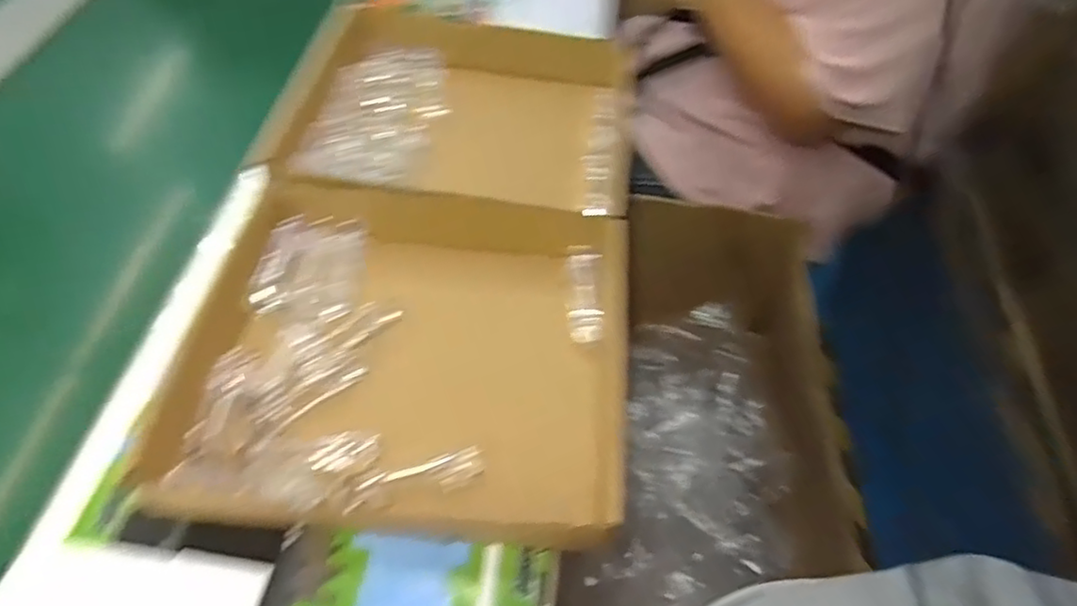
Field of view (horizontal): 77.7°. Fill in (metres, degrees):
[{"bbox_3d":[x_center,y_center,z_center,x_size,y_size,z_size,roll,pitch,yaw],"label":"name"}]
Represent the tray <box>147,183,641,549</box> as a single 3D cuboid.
[{"bbox_3d":[-0.089,0.021,0.514,0.307,0.050,0.295,6,52,1],"label":"tray"}]

